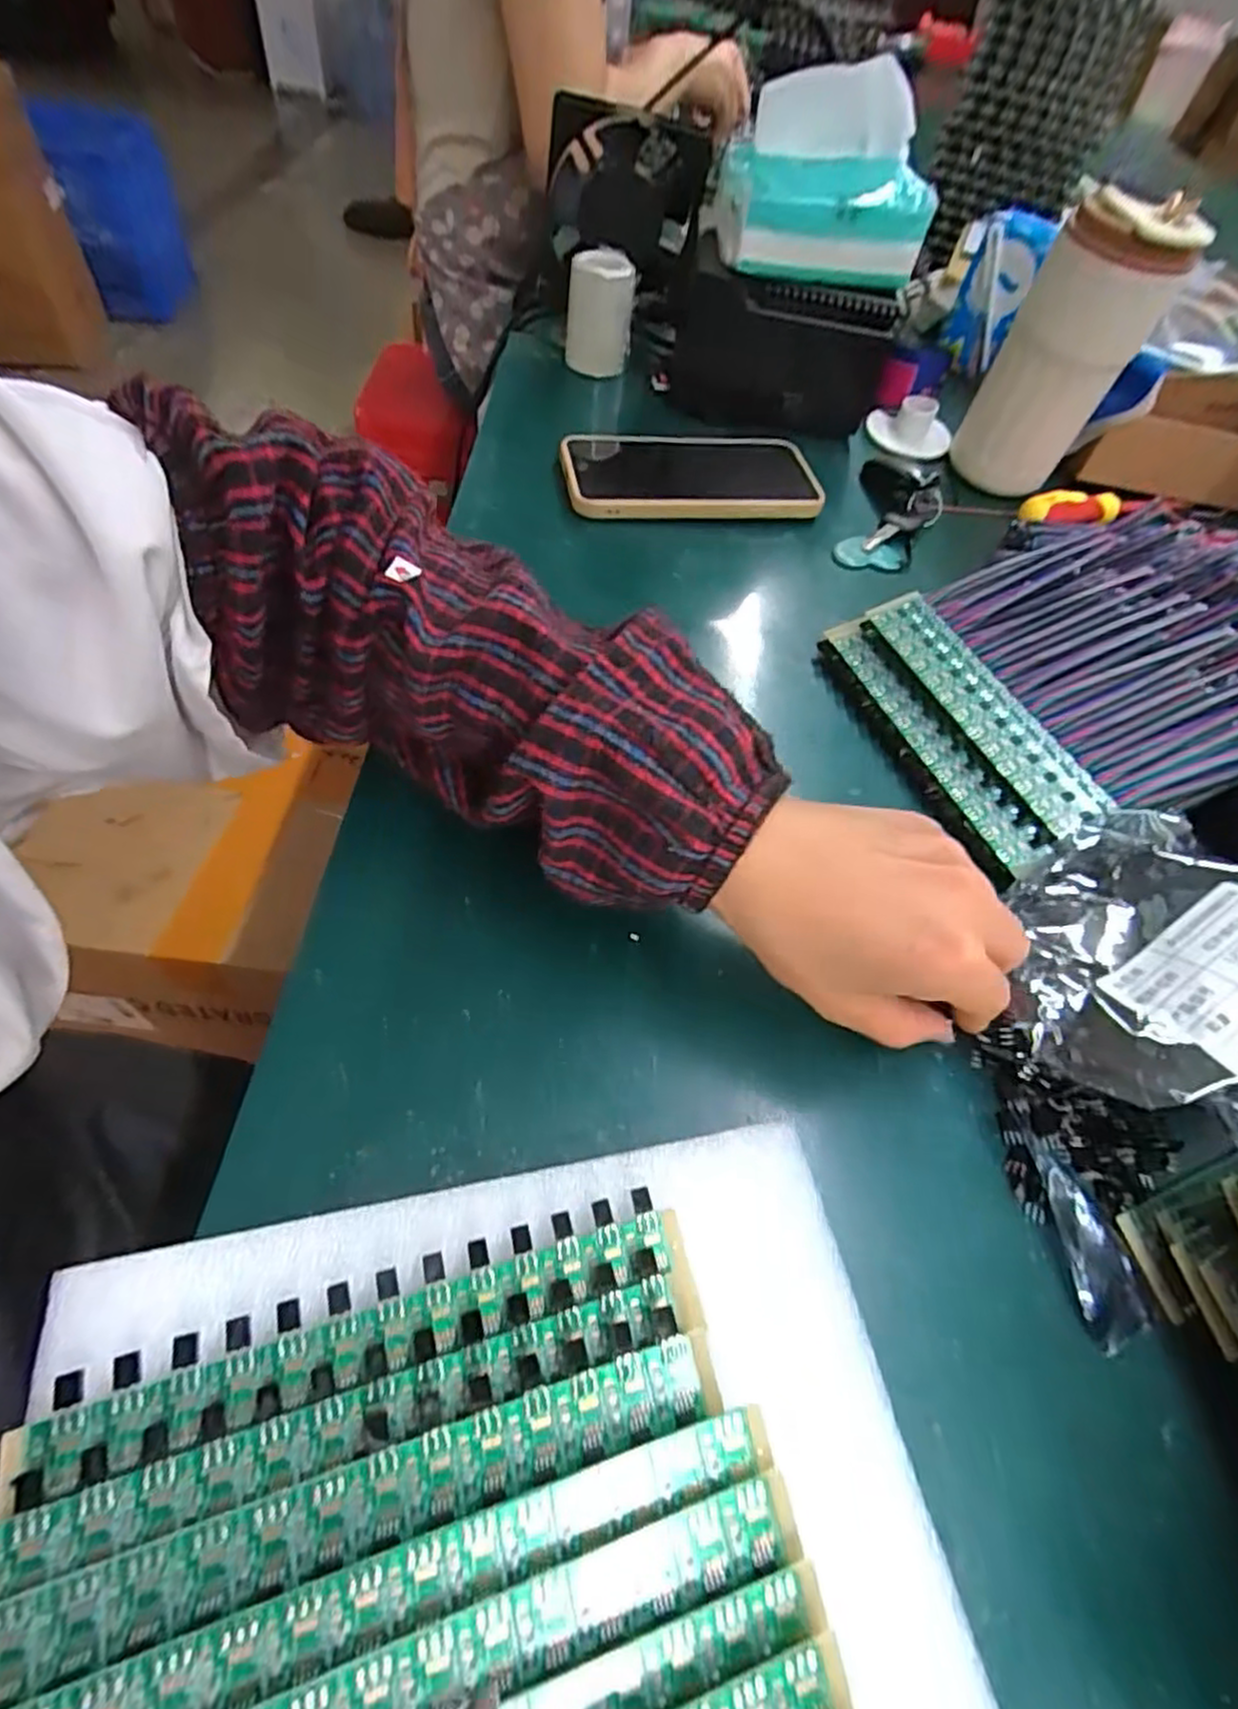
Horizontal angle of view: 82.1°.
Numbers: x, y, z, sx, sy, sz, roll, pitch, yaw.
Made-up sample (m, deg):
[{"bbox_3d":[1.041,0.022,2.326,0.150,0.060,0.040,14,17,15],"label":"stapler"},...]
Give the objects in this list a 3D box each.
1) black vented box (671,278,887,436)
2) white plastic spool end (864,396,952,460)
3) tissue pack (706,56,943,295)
[{"bbox_3d":[0.113,-0.357,0.512,0.151,0.074,0.040,14,55,2],"label":"black vented box"},{"bbox_3d":[0.221,-0.328,0.539,0.061,0.023,0.052,26,56,10],"label":"white plastic spool end"},{"bbox_3d":[0.127,-0.434,0.454,0.123,0.091,0.091,-3,56,-10],"label":"tissue pack"}]

